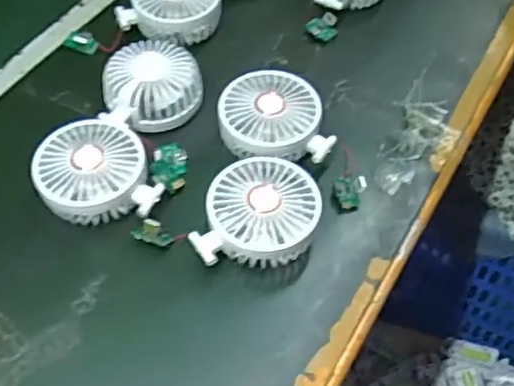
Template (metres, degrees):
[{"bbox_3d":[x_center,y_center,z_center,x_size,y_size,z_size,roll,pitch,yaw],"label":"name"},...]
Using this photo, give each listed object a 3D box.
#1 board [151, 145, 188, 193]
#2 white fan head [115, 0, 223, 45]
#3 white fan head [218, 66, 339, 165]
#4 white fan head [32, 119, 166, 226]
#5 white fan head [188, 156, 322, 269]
[{"bbox_3d":[-0.077,-0.023,0.561,0.030,0.004,0.049,15,52,-20],"label":"board"},{"bbox_3d":[-0.090,-0.194,0.669,0.105,0.052,0.078,8,55,5],"label":"white fan head"},{"bbox_3d":[0.014,-0.065,0.570,0.091,0.042,0.086,-7,54,-4],"label":"white fan head"},{"bbox_3d":[-0.138,-0.014,0.540,0.090,0.045,0.109,-28,60,-19],"label":"white fan head"},{"bbox_3d":[0.003,0.023,0.517,0.092,0.046,0.099,4,55,2],"label":"white fan head"}]

